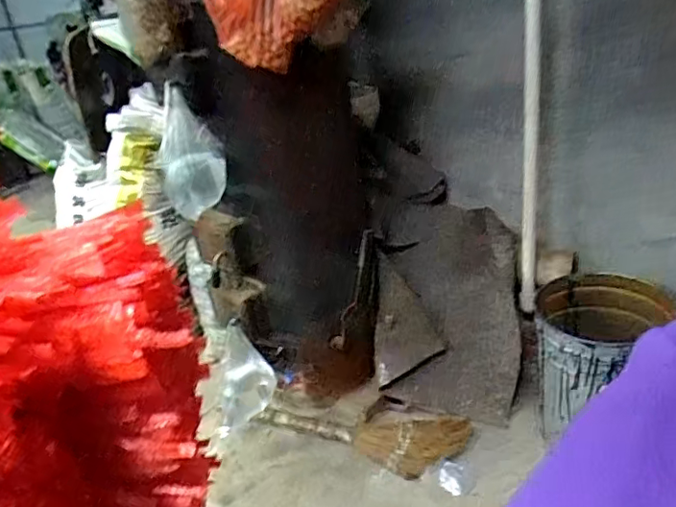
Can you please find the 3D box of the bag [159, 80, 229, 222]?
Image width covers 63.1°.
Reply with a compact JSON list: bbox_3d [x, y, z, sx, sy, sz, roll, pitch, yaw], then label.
[{"bbox_3d":[-0.303,-0.209,1.140,0.130,0.252,0.148,-13,25,-12],"label":"bag"}]

